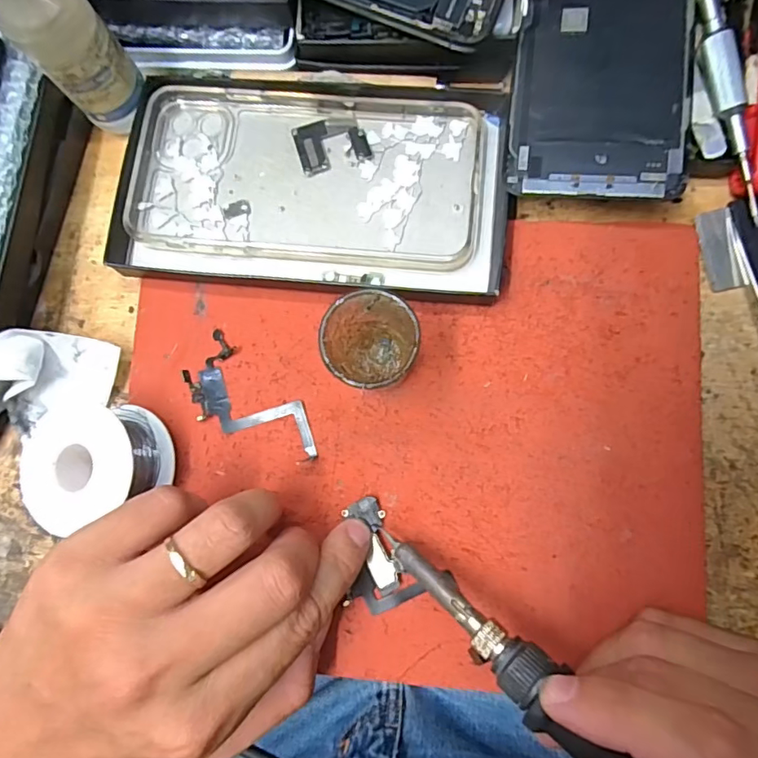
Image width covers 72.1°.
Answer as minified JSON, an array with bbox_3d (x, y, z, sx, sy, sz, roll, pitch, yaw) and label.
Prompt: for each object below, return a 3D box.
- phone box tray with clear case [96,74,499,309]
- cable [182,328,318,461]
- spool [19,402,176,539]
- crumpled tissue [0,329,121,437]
[{"bbox_3d":[-0.030,-0.092,0.240,0.174,0.014,0.100,6,85,4],"label":"phone box tray with clear case"},{"bbox_3d":[-0.058,0.013,0.236,0.071,0.004,0.033,40,88,7],"label":"cable"},{"bbox_3d":[-0.123,0.033,0.224,0.053,0.032,0.051,0,84,4],"label":"spool"},{"bbox_3d":[-0.151,0.002,0.230,0.057,0.036,0.043,6,85,4],"label":"crumpled tissue"}]

